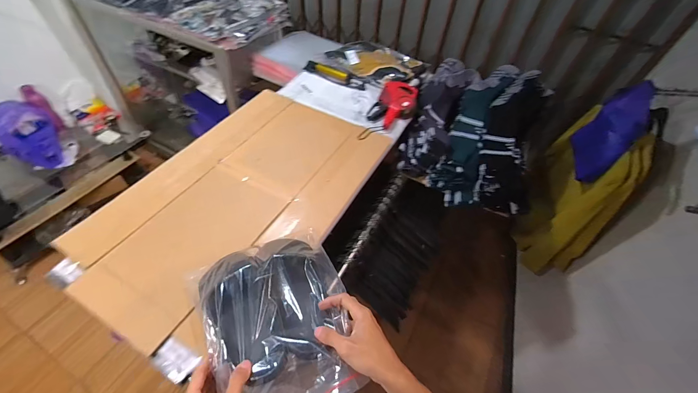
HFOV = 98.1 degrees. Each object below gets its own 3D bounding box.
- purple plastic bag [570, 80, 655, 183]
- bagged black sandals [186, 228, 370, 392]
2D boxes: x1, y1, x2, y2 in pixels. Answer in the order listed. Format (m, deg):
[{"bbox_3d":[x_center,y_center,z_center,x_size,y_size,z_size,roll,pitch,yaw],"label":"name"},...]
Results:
[{"bbox_3d":[0.868,-0.214,1.011,0.037,0.351,0.211,3,48,1],"label":"purple plastic bag"},{"bbox_3d":[-0.114,0.195,0.514,0.231,0.098,0.316,-19,55,-18],"label":"bagged black sandals"}]

